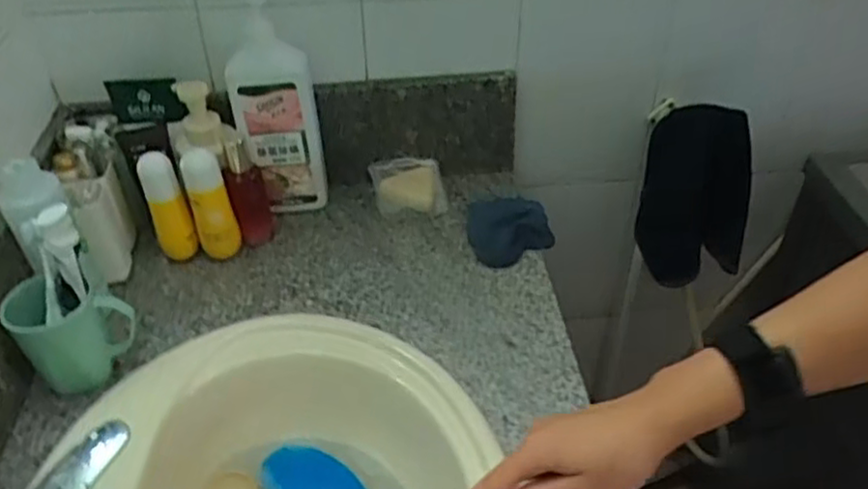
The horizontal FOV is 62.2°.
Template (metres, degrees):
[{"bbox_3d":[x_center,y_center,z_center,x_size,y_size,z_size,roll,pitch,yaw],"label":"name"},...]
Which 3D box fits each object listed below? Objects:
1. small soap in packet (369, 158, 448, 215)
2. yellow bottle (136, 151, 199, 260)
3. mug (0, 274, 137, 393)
[{"bbox_3d":[-0.034,-0.079,0.997,0.093,0.019,0.093,-11,63,-6],"label":"small soap in packet"},{"bbox_3d":[-0.324,-0.039,0.883,0.044,0.150,0.033,-20,44,-21],"label":"yellow bottle"},{"bbox_3d":[-0.373,0.088,0.751,0.103,0.113,0.067,-28,49,-28],"label":"mug"}]

